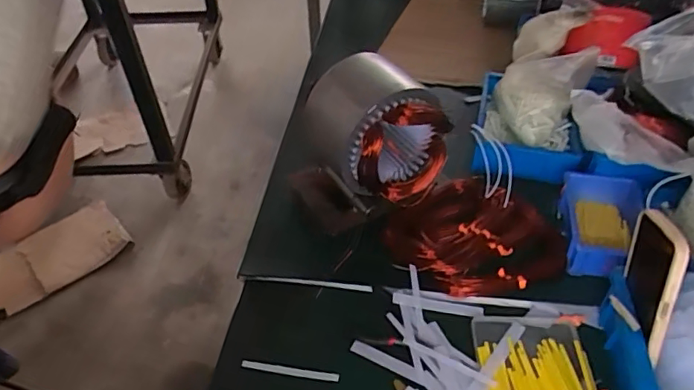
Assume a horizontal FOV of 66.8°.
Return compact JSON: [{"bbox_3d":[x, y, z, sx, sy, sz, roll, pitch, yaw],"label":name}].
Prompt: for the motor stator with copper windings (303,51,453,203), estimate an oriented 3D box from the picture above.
[{"bbox_3d":[0.037,-0.089,0.680,0.132,0.133,0.153,-23,49,-21],"label":"motor stator with copper windings"}]

